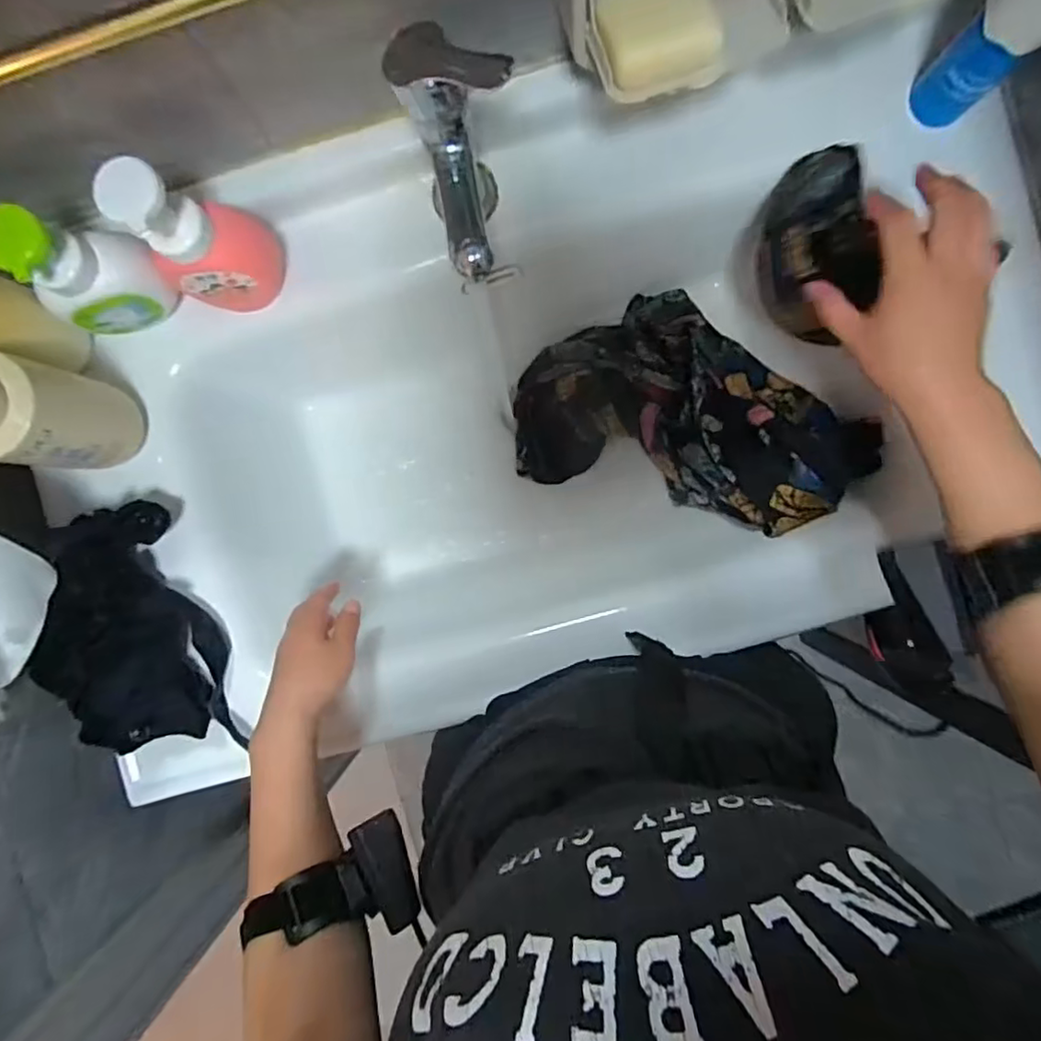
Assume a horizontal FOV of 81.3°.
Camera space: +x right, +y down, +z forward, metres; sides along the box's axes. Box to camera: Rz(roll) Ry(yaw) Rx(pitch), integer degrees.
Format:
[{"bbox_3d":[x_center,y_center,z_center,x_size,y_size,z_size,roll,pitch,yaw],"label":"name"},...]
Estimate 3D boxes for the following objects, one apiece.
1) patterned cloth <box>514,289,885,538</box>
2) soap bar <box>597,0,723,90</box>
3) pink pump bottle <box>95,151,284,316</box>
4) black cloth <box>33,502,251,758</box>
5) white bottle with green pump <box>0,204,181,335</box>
[{"bbox_3d":[0.163,-0.118,0.596,0.322,0.125,0.206,14,92,2],"label":"patterned cloth"},{"bbox_3d":[0.084,-0.301,0.368,0.063,0.017,0.059,-14,91,3],"label":"soap bar"},{"bbox_3d":[-0.249,-0.218,0.460,0.072,0.142,0.077,33,93,2],"label":"pink pump bottle"},{"bbox_3d":[-0.327,0.103,0.515,0.125,0.025,0.217,-28,105,-38],"label":"black cloth"},{"bbox_3d":[-0.333,-0.191,0.464,0.071,0.120,0.054,-14,91,3],"label":"white bottle with green pump"}]

